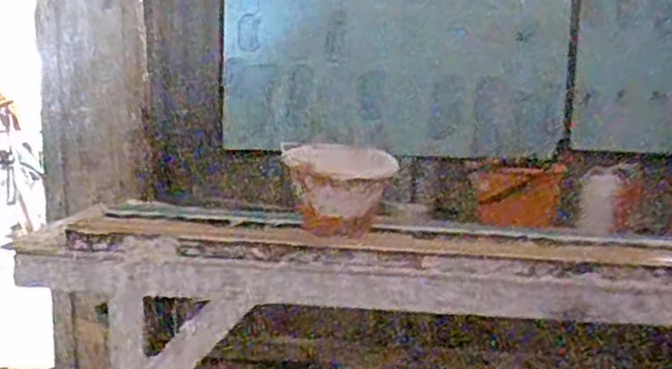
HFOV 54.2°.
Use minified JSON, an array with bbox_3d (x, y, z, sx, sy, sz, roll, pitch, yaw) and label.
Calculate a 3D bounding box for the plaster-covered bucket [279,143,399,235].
[{"bbox_3d":[0.004,0.011,1.478,0.206,0.169,0.236,10,12,43],"label":"plaster-covered bucket"}]

